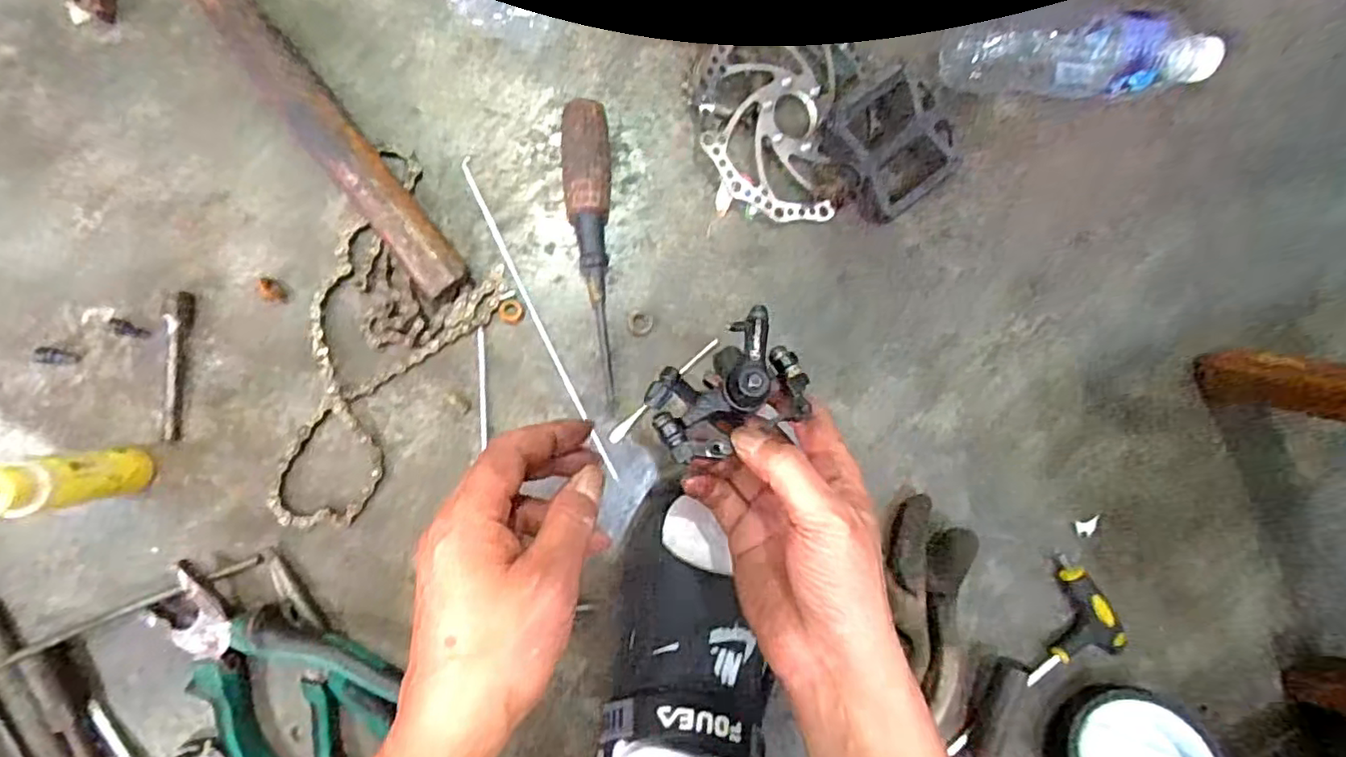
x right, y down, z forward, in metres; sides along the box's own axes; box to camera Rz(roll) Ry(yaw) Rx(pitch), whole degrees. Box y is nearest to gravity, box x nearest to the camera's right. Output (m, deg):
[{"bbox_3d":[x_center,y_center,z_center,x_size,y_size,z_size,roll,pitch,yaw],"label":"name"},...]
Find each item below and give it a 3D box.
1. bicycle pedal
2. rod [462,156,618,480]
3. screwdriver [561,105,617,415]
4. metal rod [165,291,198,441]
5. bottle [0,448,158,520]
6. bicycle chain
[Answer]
[{"bbox_3d":[0.160,-0.172,0.467,0.082,0.035,0.091,-38,96,-7],"label":"bicycle pedal"},{"bbox_3d":[-0.094,-0.040,0.446,0.006,0.004,0.244,-26,94,-8],"label":"rod"},{"bbox_3d":[-0.056,-0.085,0.436,0.031,0.035,0.199,-3,91,-10],"label":"screwdriver"},{"bbox_3d":[-0.316,-0.008,0.401,0.012,0.007,0.093,6,90,-10],"label":"metal rod"},{"bbox_3d":[-0.332,0.057,0.352,0.022,0.112,0.028,-12,93,-9],"label":"bottle"},{"bbox_3d":[-0.191,-0.018,0.421,0.107,0.017,0.248,24,87,-9],"label":"bicycle chain"}]

